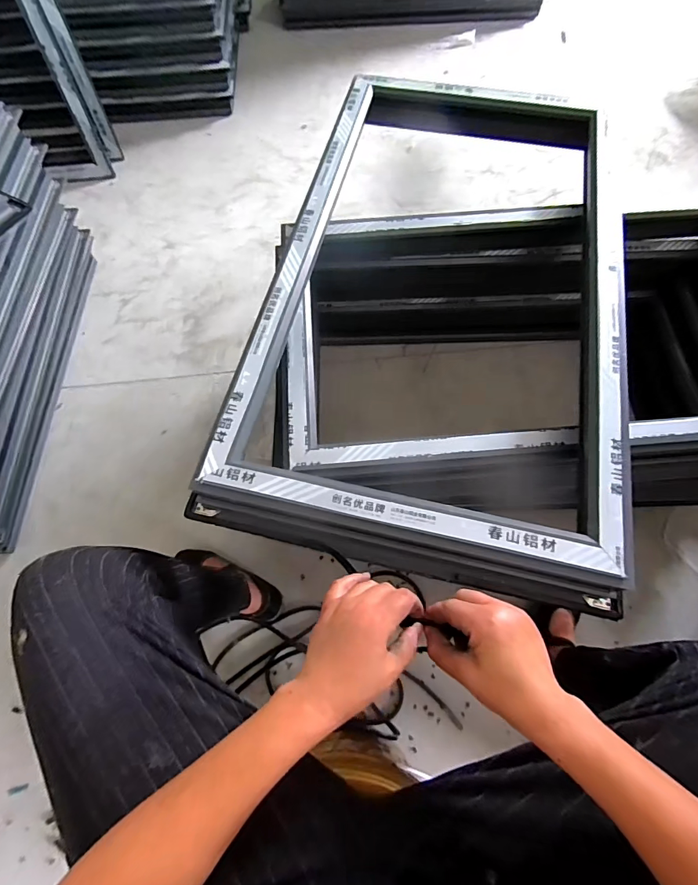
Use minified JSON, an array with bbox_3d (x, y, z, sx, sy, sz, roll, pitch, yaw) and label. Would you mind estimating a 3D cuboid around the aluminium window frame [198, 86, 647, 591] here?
[{"bbox_3d":[0.150,-0.248,0.636,0.510,0.060,0.843,11,68,7],"label":"aluminium window frame"}]

